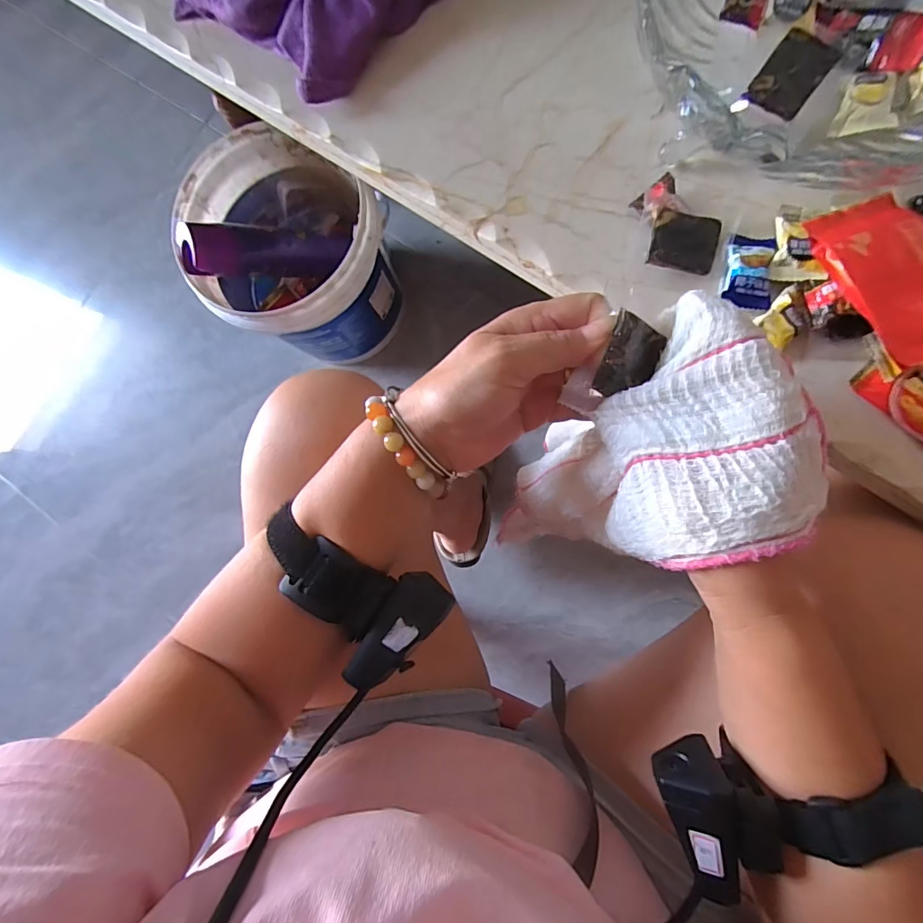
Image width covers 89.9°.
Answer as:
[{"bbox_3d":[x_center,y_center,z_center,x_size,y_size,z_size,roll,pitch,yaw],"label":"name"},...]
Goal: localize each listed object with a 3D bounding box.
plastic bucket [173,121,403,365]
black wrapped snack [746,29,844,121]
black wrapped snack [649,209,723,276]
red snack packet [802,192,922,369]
[{"bbox_3d":[-0.239,-0.290,0.694,0.225,0.266,0.256,-44,81,2],"label":"plastic bucket"},{"bbox_3d":[0.188,-0.220,0.261,0.031,0.010,0.043,37,91,9],"label":"black wrapped snack"},{"bbox_3d":[0.141,-0.138,0.292,0.042,0.007,0.034,9,94,-7],"label":"black wrapped snack"},{"bbox_3d":[0.244,-0.104,0.258,0.054,0.010,0.103,-18,74,4],"label":"red snack packet"}]

